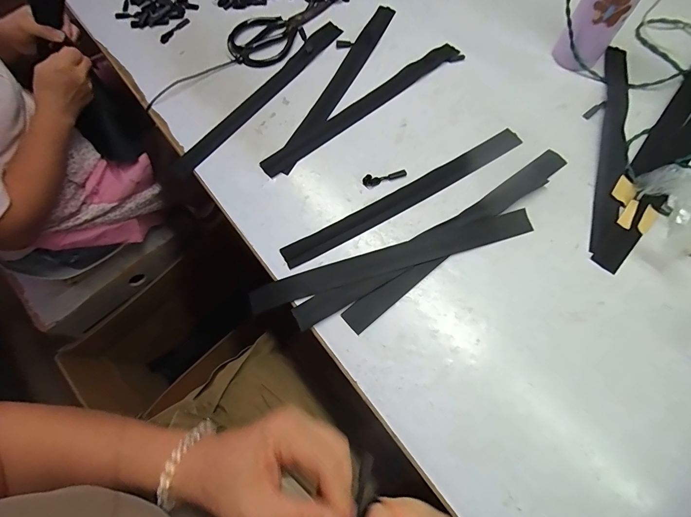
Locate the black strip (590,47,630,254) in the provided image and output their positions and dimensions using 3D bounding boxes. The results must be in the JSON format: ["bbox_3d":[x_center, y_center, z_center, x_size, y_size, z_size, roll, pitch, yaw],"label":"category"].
[{"bbox_3d":[0.360,-0.161,0.454,0.033,0.004,0.338,17,71,9],"label":"black strip"}]

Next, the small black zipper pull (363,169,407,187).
[{"bbox_3d":[0.052,-0.107,0.449,0.059,0.006,0.013,-12,69,-2],"label":"small black zipper pull"}]

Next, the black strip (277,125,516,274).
[{"bbox_3d":[0.081,-0.081,0.442,0.350,0.004,0.034,-29,71,-8],"label":"black strip"}]

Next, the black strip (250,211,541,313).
[{"bbox_3d":[0.056,0.000,0.410,0.349,0.004,0.034,-16,69,-4],"label":"black strip"}]

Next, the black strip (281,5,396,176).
[{"bbox_3d":[-0.008,-0.270,0.518,0.032,0.005,0.354,26,73,9],"label":"black strip"}]

